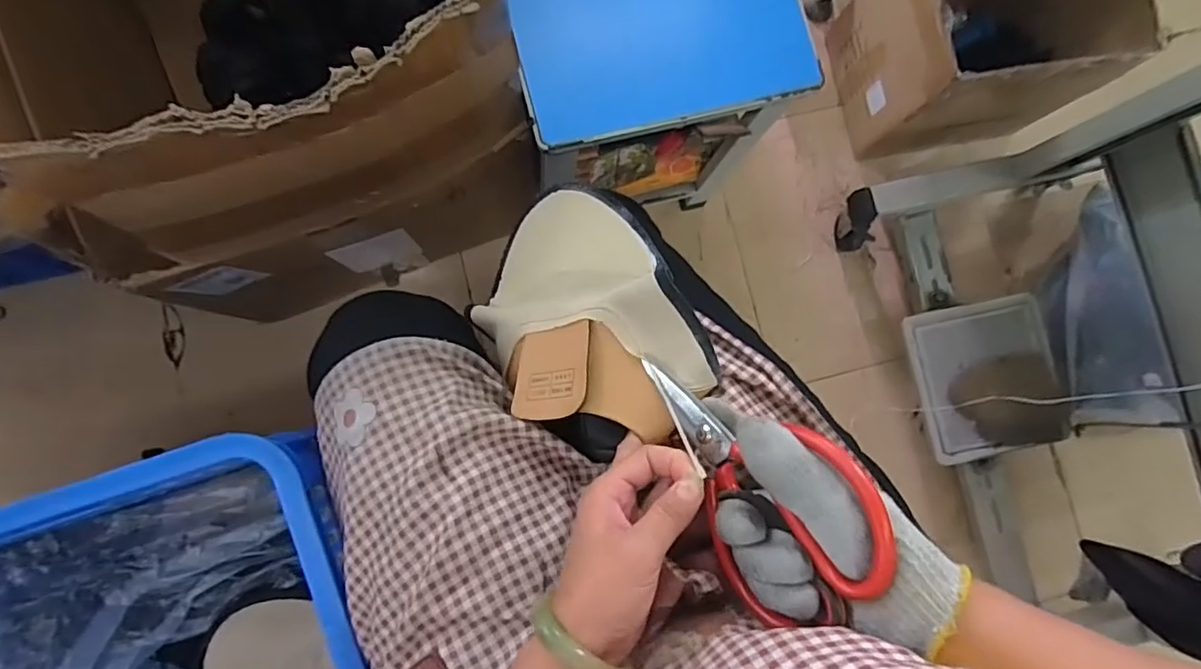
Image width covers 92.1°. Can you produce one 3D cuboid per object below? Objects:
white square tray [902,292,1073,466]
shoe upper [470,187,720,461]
[{"bbox_3d":[0.653,0.073,0.976,0.218,0.022,0.251,-13,87,6],"label":"white square tray"},{"bbox_3d":[-0.010,-0.007,0.439,0.153,0.070,0.210,-36,60,9],"label":"shoe upper"}]

